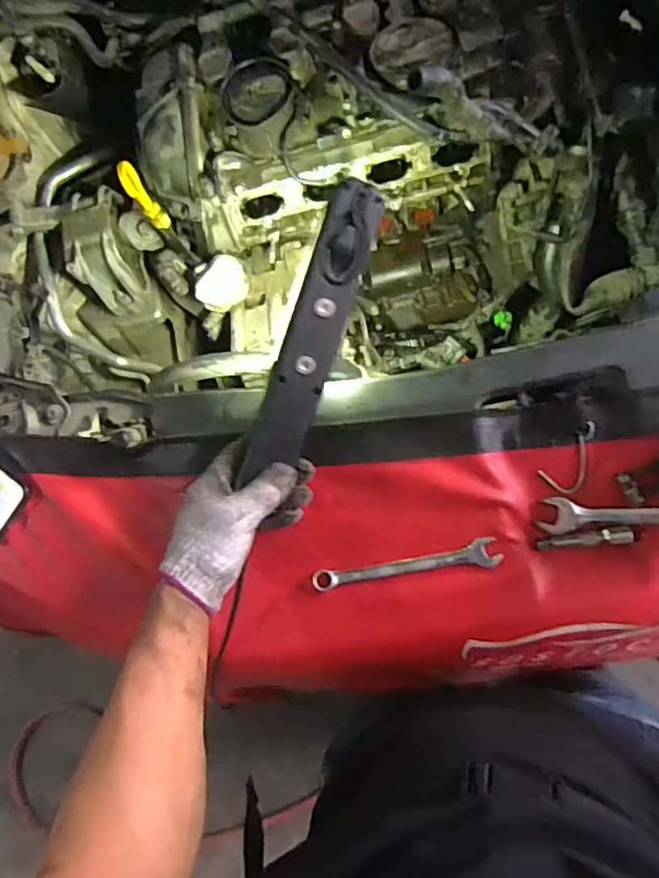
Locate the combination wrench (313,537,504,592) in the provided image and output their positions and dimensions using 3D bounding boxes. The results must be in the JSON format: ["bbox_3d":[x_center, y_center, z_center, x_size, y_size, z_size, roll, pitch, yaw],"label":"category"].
[{"bbox_3d":[0.067,0.112,0.532,0.165,0.007,0.026,-10,78,9],"label":"combination wrench"}]

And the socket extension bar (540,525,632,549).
[{"bbox_3d":[0.218,0.085,0.511,0.075,0.008,0.015,-8,78,9],"label":"socket extension bar"}]

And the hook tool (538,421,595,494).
[{"bbox_3d":[0.214,0.019,0.516,0.061,0.011,0.033,-46,75,0],"label":"hook tool"}]

